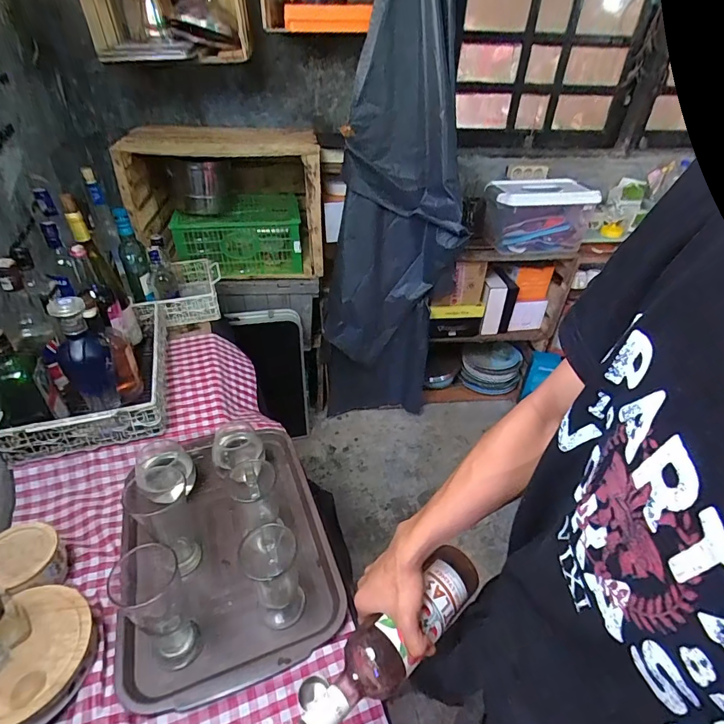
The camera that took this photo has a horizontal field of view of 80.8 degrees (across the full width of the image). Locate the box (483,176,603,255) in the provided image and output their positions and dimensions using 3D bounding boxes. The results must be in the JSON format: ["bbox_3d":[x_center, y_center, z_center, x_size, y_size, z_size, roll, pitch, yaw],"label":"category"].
[{"bbox_3d":[0.617,-0.548,1.595,0.398,0.221,0.227,-6,37,-11],"label":"box"}]

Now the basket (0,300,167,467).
[{"bbox_3d":[-0.544,0.015,0.892,0.249,0.088,0.418,-9,37,-15],"label":"basket"}]

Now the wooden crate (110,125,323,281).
[{"bbox_3d":[-0.446,-0.561,1.494,0.614,0.427,0.361,0,36,-3],"label":"wooden crate"}]

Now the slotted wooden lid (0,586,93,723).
[{"bbox_3d":[-0.410,0.352,0.516,0.131,0.026,0.141,4,41,-4],"label":"slotted wooden lid"}]

